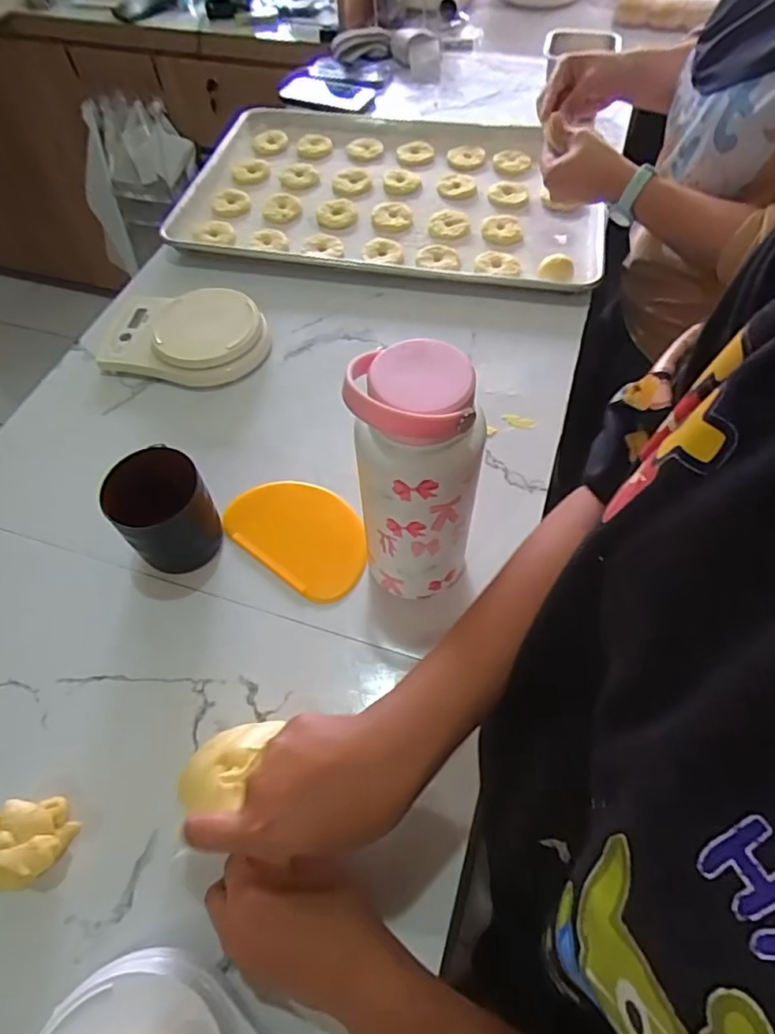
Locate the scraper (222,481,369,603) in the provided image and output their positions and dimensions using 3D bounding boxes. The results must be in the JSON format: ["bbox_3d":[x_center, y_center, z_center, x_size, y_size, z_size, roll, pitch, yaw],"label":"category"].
[{"bbox_3d":[-0.083,0.012,0.565,0.148,0.005,0.099,33,64,19],"label":"scraper"}]

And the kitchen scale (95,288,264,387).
[{"bbox_3d":[-0.244,-0.220,0.688,0.205,0.034,0.129,6,58,4],"label":"kitchen scale"}]

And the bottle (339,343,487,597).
[{"bbox_3d":[0.021,-0.018,0.441,0.084,0.244,0.070,3,58,3],"label":"bottle"}]

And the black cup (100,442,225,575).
[{"bbox_3d":[-0.199,-0.003,0.524,0.077,0.097,0.073,0,58,0],"label":"black cup"}]

